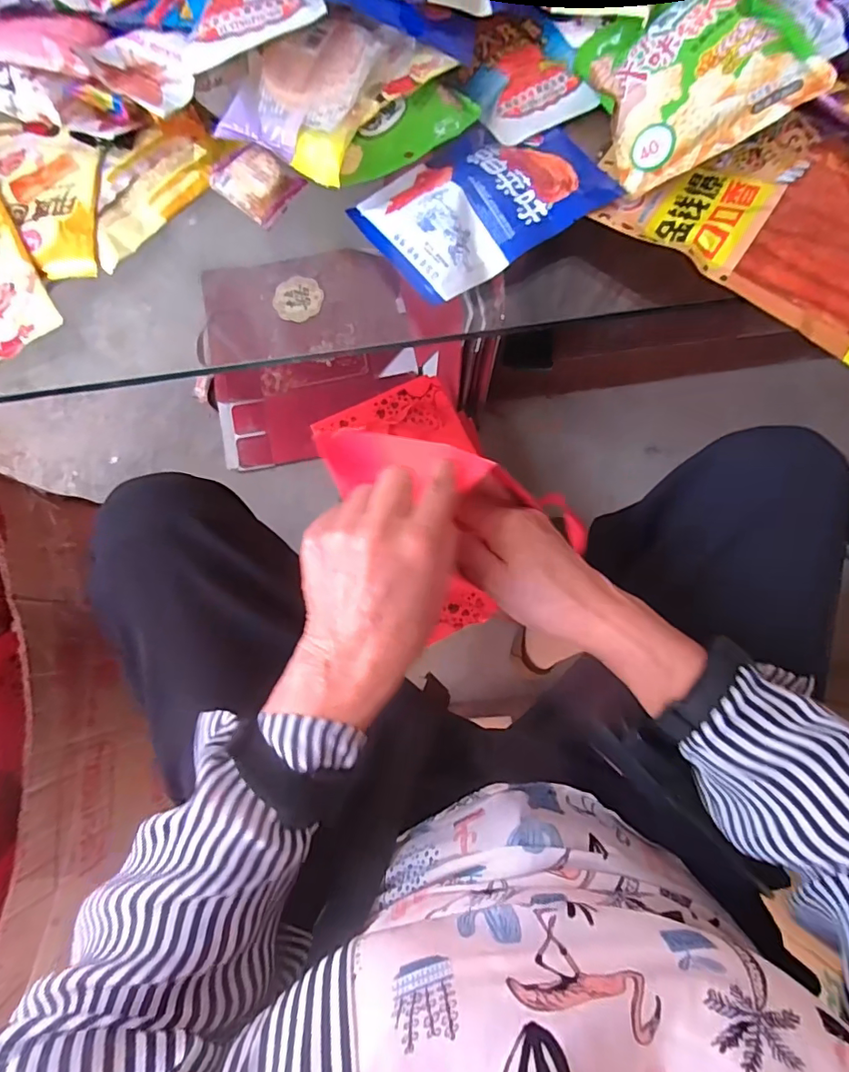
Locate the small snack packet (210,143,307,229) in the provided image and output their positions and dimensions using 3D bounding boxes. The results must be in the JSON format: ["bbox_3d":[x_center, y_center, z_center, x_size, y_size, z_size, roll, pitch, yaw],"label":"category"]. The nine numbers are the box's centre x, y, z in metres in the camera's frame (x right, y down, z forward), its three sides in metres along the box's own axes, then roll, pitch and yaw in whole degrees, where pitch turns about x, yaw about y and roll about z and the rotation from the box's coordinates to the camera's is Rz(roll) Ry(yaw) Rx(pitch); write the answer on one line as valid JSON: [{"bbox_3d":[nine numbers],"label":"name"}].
[{"bbox_3d":[-0.125,-0.261,0.377,0.054,0.018,0.045,37,81,7],"label":"small snack packet"}]

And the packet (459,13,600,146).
[{"bbox_3d":[0.076,-0.354,0.392,0.085,0.023,0.090,-31,80,-5],"label":"packet"}]

